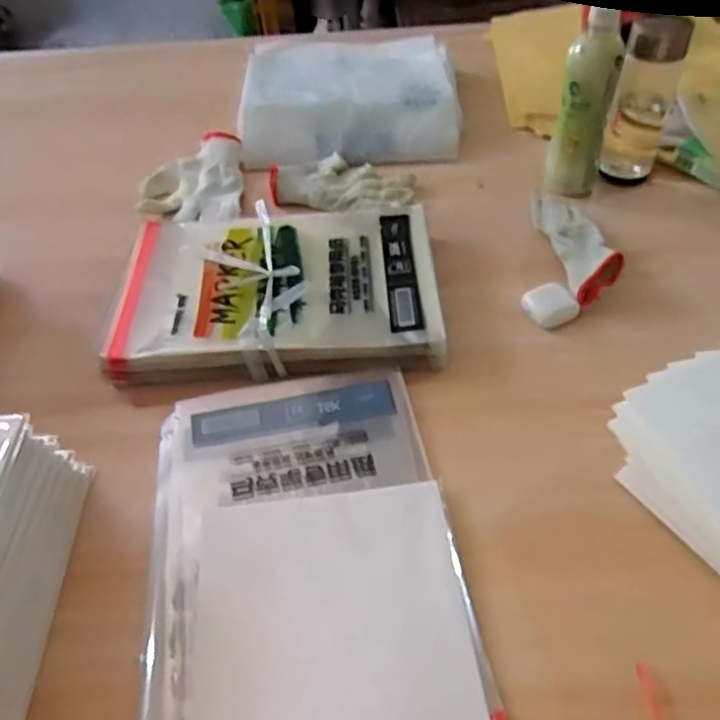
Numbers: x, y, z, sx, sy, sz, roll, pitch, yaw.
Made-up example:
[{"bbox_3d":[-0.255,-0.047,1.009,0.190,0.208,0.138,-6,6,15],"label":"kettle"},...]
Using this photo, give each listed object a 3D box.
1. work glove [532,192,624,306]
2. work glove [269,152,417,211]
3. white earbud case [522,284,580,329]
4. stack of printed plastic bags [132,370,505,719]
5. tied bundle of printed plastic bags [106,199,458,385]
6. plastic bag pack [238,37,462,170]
[{"bbox_3d":[0.240,-0.139,0.716,0.055,0.042,0.192,-6,48,-2],"label":"work glove"},{"bbox_3d":[-0.023,-0.231,0.833,0.184,0.019,0.105,8,49,11],"label":"work glove"},{"bbox_3d":[0.198,-0.059,0.662,0.044,0.023,0.043,-20,50,-14],"label":"white earbud case"},{"bbox_3d":[-0.041,0.173,0.484,0.235,0.019,0.384,-8,48,-3],"label":"stack of printed plastic bags"},{"bbox_3d":[-0.086,-0.080,0.685,0.331,0.039,0.233,-4,48,0],"label":"tied bundle of printed plastic bags"},{"bbox_3d":[-0.016,-0.403,0.957,0.306,0.064,0.321,-3,48,1],"label":"plastic bag pack"}]

